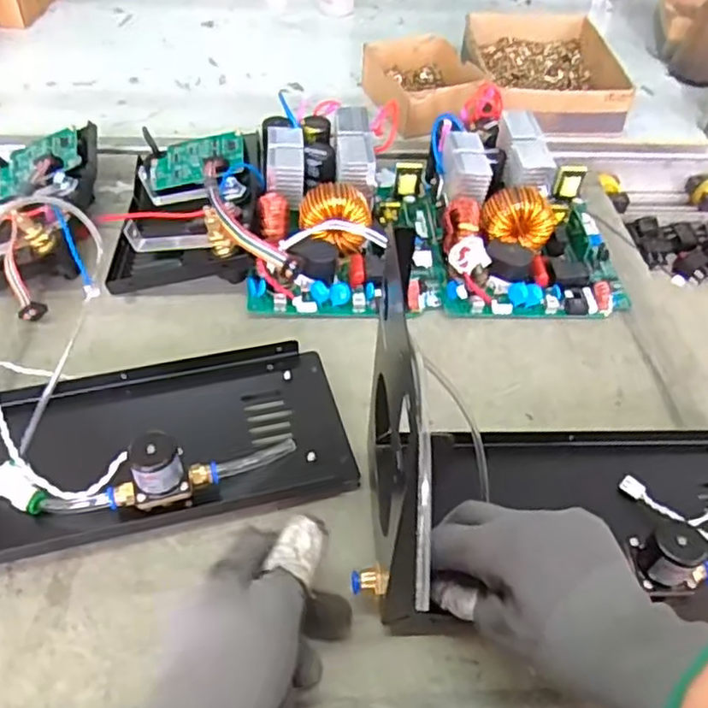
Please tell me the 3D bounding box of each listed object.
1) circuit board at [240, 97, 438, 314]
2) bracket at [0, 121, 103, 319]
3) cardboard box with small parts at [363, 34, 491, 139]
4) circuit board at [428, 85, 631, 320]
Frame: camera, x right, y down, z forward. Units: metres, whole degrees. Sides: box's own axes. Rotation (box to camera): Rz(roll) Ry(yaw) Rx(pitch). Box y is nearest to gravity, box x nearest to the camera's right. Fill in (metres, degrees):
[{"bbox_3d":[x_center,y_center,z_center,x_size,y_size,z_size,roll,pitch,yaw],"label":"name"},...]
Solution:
[{"bbox_3d":[-0.002,-0.136,0.615,0.169,0.076,0.231,2,49,-4],"label":"circuit board"},{"bbox_3d":[-0.292,-0.127,0.590,0.130,0.060,0.224,-7,50,-11],"label":"bracket"},{"bbox_3d":[0.087,-0.319,0.793,0.126,0.057,0.154,-8,50,-12],"label":"cardboard box with small parts"},{"bbox_3d":[0.156,-0.150,0.636,0.166,0.074,0.252,-1,49,-6],"label":"circuit board"}]

